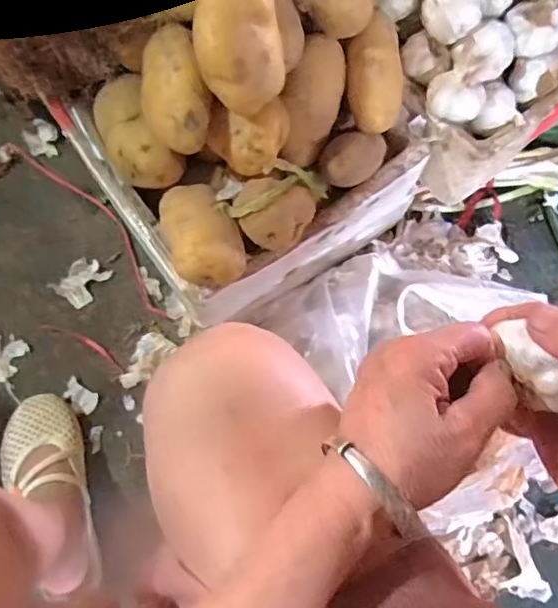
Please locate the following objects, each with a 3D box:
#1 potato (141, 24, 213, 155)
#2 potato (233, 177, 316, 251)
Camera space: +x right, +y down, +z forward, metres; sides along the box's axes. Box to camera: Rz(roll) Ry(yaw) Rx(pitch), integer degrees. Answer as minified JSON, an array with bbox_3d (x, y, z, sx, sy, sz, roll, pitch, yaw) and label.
[{"bbox_3d":[-0.093,-0.190,0.497,0.056,0.062,0.120,-16,70,-6],"label":"potato"},{"bbox_3d":[-0.004,-0.084,0.541,0.074,0.048,0.052,3,69,0],"label":"potato"}]

